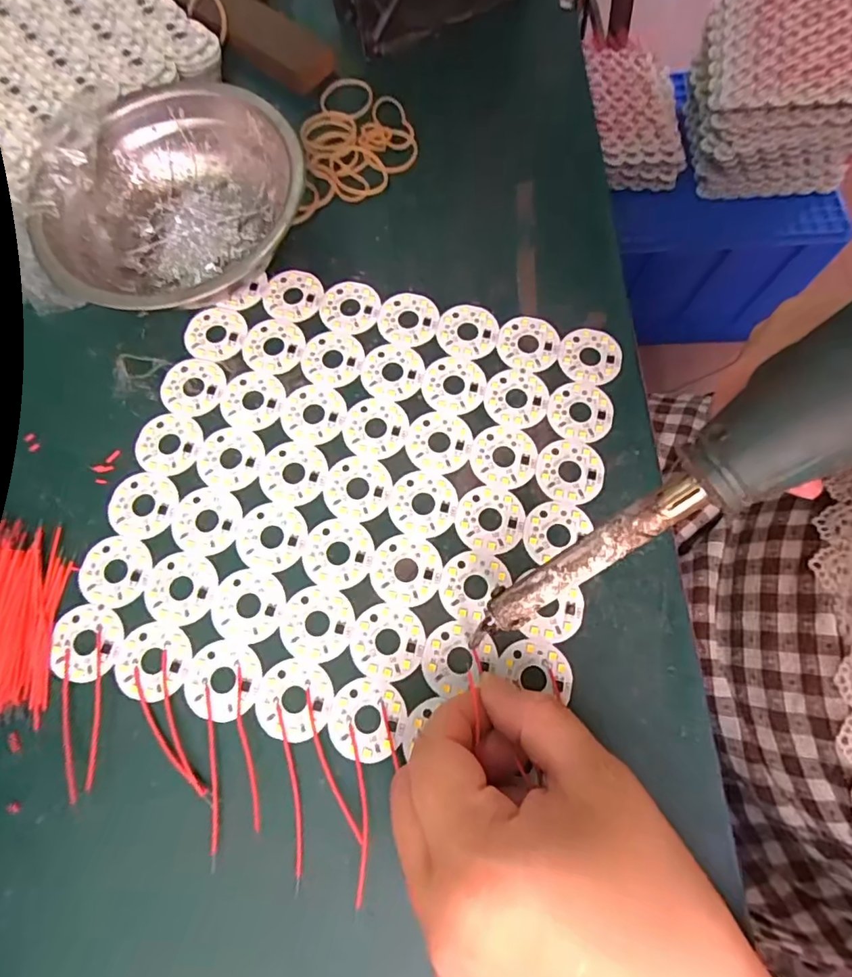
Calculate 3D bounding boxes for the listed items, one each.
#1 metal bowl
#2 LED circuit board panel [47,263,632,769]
[{"bbox_3d":[-0.120,-0.135,0.263,0.119,0.046,0.125,0,72,0],"label":"metal bowl"},{"bbox_3d":[-0.031,-0.001,0.243,0.206,0.004,0.208,13,73,4],"label":"LED circuit board panel"}]

